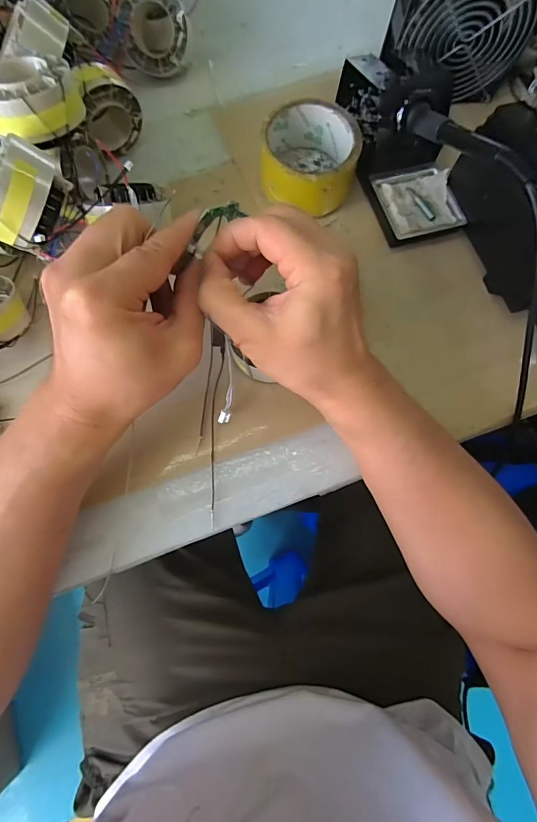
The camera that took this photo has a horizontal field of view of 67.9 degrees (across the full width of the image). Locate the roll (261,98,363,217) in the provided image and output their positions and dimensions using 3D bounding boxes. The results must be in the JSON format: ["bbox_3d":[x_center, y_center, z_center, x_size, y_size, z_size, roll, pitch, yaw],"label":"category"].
[{"bbox_3d":[0.036,-0.221,0.358,0.082,0.051,0.085,0,75,-1],"label":"roll"}]

